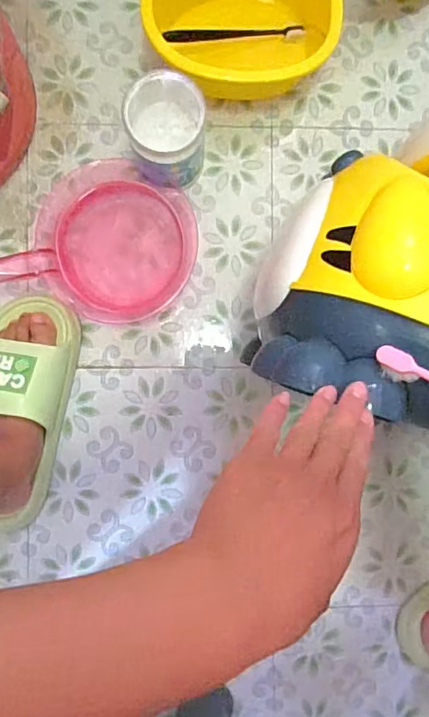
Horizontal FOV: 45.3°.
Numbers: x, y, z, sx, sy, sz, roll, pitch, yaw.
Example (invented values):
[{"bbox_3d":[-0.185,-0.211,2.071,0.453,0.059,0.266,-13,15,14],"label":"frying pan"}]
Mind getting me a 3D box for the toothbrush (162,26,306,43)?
[{"bbox_3d":[0.025,-0.390,0.620,0.168,0.014,0.013,-2,90,-4],"label":"toothbrush"}]

